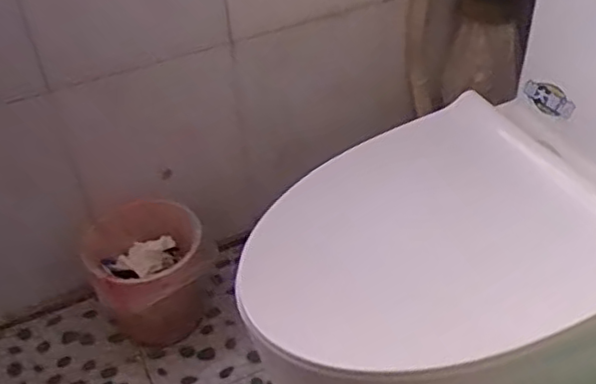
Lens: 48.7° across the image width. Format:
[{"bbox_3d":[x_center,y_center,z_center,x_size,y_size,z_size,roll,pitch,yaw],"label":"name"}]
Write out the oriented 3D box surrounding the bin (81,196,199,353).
[{"bbox_3d":[-0.274,0.165,1.242,0.203,0.215,0.227,-18,42,-15],"label":"bin"}]

